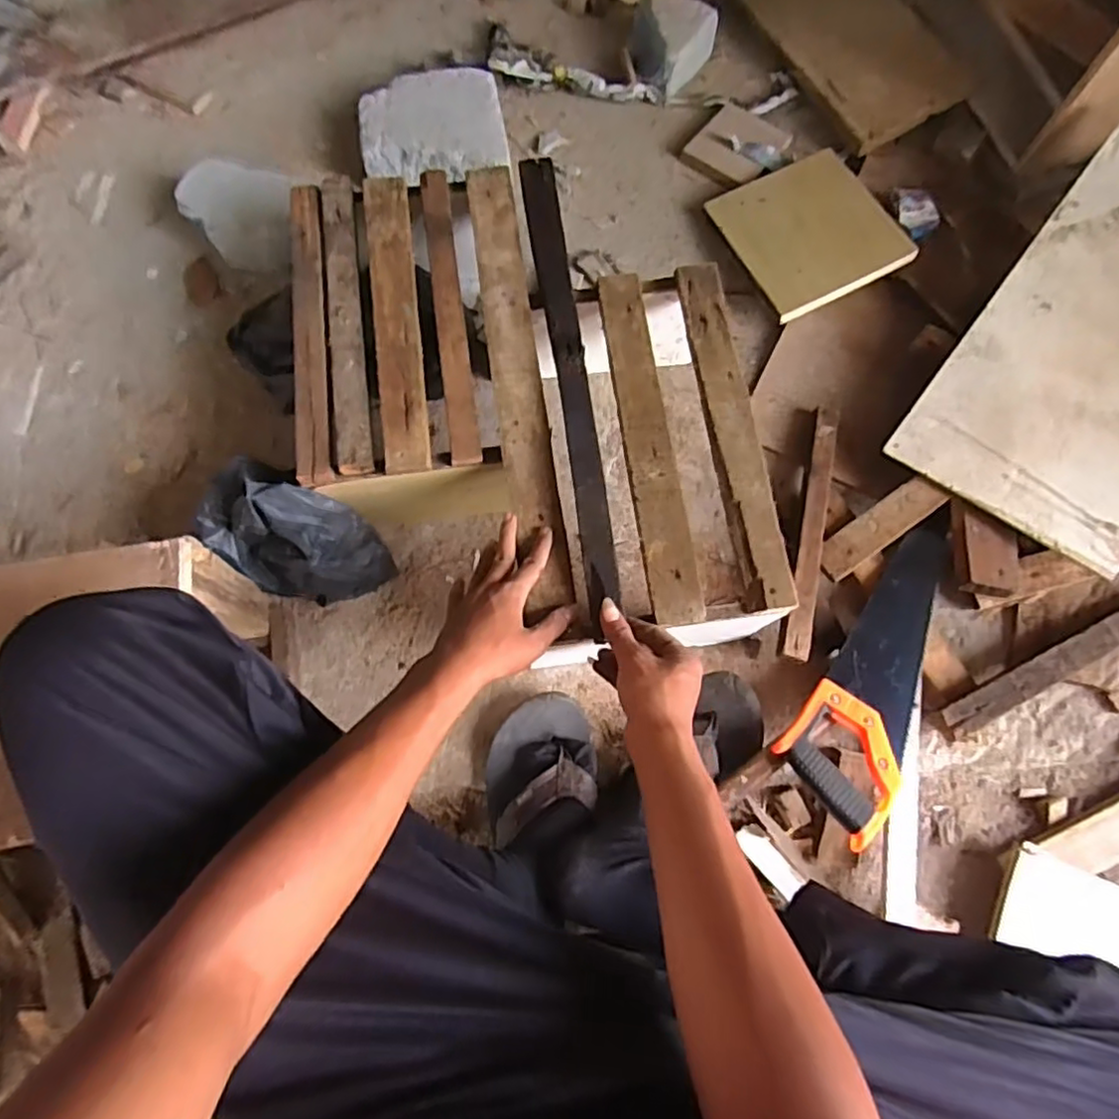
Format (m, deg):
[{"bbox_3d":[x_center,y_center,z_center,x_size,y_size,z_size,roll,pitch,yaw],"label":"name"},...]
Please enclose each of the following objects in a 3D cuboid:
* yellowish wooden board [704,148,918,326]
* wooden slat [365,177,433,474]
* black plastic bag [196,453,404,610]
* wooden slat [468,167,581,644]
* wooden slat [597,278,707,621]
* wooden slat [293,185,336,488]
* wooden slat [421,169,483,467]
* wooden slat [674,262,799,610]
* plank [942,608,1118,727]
[{"bbox_3d":[0.339,-0.448,0.886,0.196,0.016,0.229,-25,67,0],"label":"yellowish wooden board"},{"bbox_3d":[-0.172,-0.258,0.690,0.045,0.013,0.354,-8,74,-2],"label":"wooden slat"},{"bbox_3d":[-0.281,-0.020,0.692,0.165,0.177,0.109,29,74,8],"label":"black plastic bag"},{"bbox_3d":[-0.043,-0.185,0.669,0.050,0.014,0.533,-9,73,-2],"label":"wooden slat"},{"bbox_3d":[0.087,-0.119,0.640,0.045,0.008,0.366,-7,72,-4],"label":"wooden slat"},{"bbox_3d":[-0.261,-0.244,0.683,0.034,0.011,0.351,-8,74,-2],"label":"wooden slat"},{"bbox_3d":[-0.119,-0.268,0.700,0.030,0.014,0.361,-8,74,-2],"label":"wooden slat"},{"bbox_3d":[0.173,-0.133,0.649,0.045,0.010,0.370,-7,72,-4],"label":"wooden slat"},{"bbox_3d":[0.567,0.106,0.717,0.326,0.024,0.034,-26,75,-9],"label":"plank"}]

